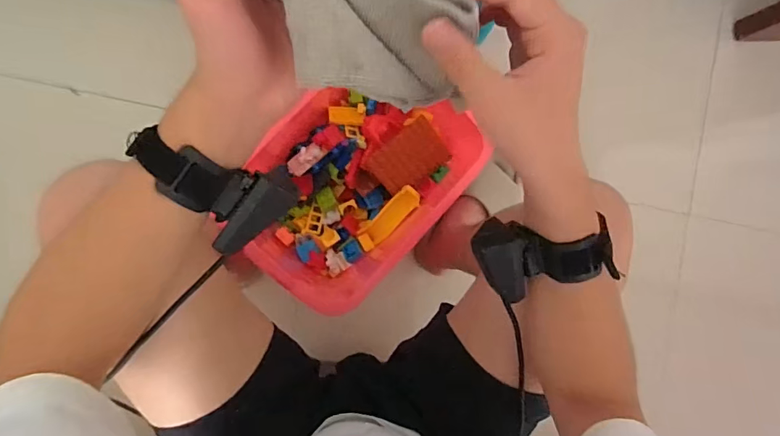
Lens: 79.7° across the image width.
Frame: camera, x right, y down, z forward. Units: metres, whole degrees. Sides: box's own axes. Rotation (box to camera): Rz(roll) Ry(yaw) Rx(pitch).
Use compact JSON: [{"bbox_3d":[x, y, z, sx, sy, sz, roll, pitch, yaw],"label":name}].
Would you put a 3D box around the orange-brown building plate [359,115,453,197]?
[{"bbox_3d":[0.031,-0.103,0.808,0.129,0.009,0.089,-37,101,7],"label":"orange-brown building plate"}]

